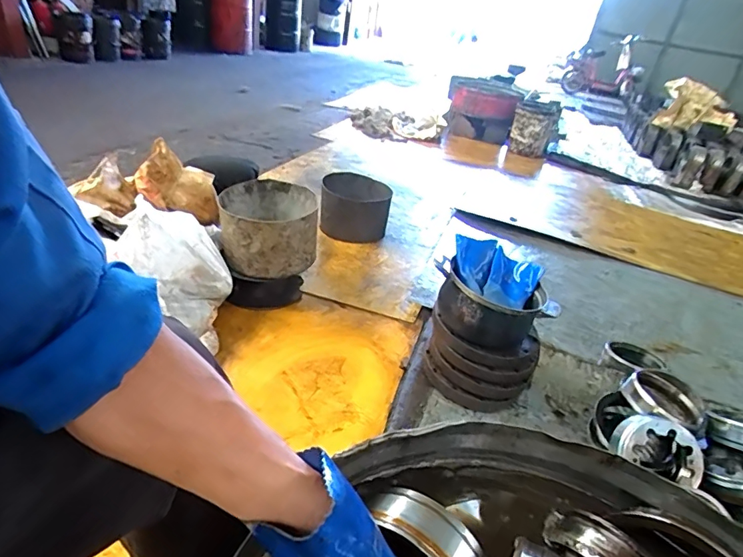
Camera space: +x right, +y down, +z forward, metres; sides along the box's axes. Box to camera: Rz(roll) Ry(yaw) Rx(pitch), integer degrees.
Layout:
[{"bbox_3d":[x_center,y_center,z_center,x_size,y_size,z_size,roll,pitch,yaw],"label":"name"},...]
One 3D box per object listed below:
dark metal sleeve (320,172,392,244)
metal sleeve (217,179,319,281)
[{"bbox_3d":[-0.067,-0.270,1.899,0.273,0.218,0.271,9,30,0],"label":"dark metal sleeve"},{"bbox_3d":[-0.310,-0.149,1.434,0.280,0.189,0.296,2,31,-13],"label":"metal sleeve"}]

